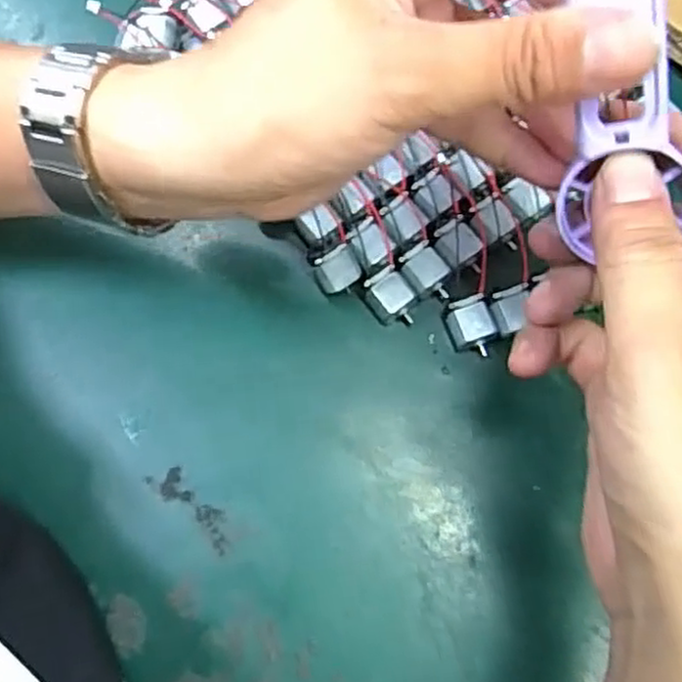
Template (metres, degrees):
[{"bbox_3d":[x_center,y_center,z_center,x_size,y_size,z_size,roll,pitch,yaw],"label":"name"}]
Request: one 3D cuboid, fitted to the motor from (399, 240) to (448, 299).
[{"bbox_3d":[0.039,-0.030,0.334,0.018,0.013,0.025,-29,75,-6],"label":"motor"}]

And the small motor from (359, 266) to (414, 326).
[{"bbox_3d":[0.022,-0.018,0.333,0.020,0.016,0.025,-33,76,-8],"label":"small motor"}]

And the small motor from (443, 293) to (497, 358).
[{"bbox_3d":[0.058,-0.006,0.327,0.020,0.016,0.025,-18,75,-4],"label":"small motor"}]

